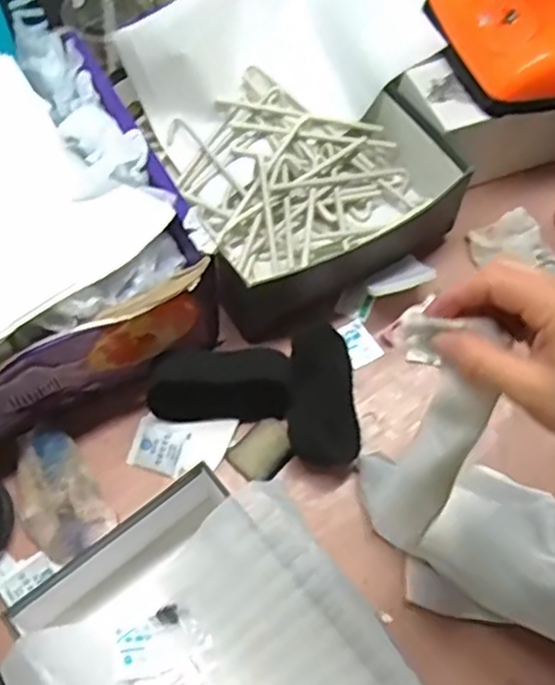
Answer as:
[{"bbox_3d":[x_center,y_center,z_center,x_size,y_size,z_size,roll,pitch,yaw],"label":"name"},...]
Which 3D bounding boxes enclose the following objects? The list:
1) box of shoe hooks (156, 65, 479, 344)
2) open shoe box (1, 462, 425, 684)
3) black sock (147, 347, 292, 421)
[{"bbox_3d":[0.010,-0.182,0.723,0.263,0.099,0.278,-30,68,-17],"label":"box of shoe hooks"},{"bbox_3d":[-0.031,0.255,0.494,0.203,0.095,0.319,-35,69,-19],"label":"open shoe box"},{"bbox_3d":[-0.050,0.038,0.625,0.128,0.061,0.052,1,62,-2],"label":"black sock"}]

